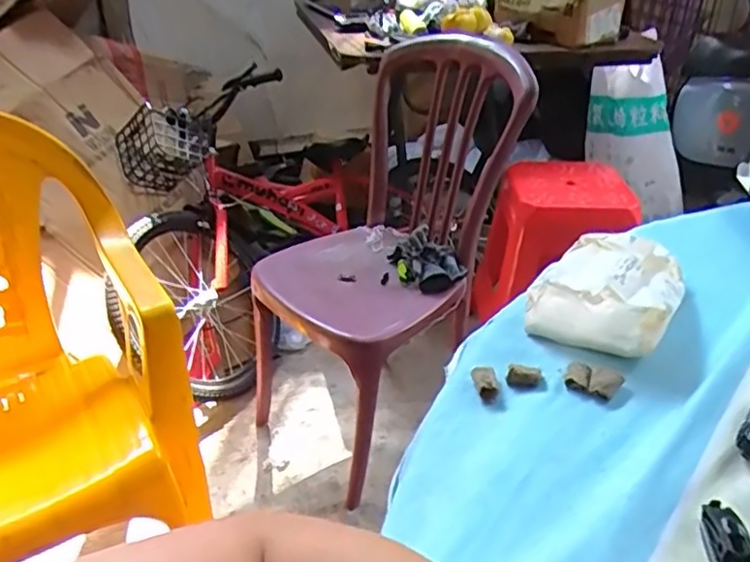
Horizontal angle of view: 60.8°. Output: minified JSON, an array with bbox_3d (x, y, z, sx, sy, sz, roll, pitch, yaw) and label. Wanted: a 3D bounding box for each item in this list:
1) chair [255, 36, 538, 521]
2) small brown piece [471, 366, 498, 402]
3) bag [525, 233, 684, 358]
[{"bbox_3d":[-0.001,-0.053,1.373,0.477,0.808,0.477,-23,40,-32],"label":"chair"},{"bbox_3d":[0.079,0.072,0.458,0.016,0.010,0.029,-1,33,-2],"label":"small brown piece"},{"bbox_3d":[0.193,0.002,0.527,0.107,0.042,0.149,20,37,27],"label":"bag"}]

